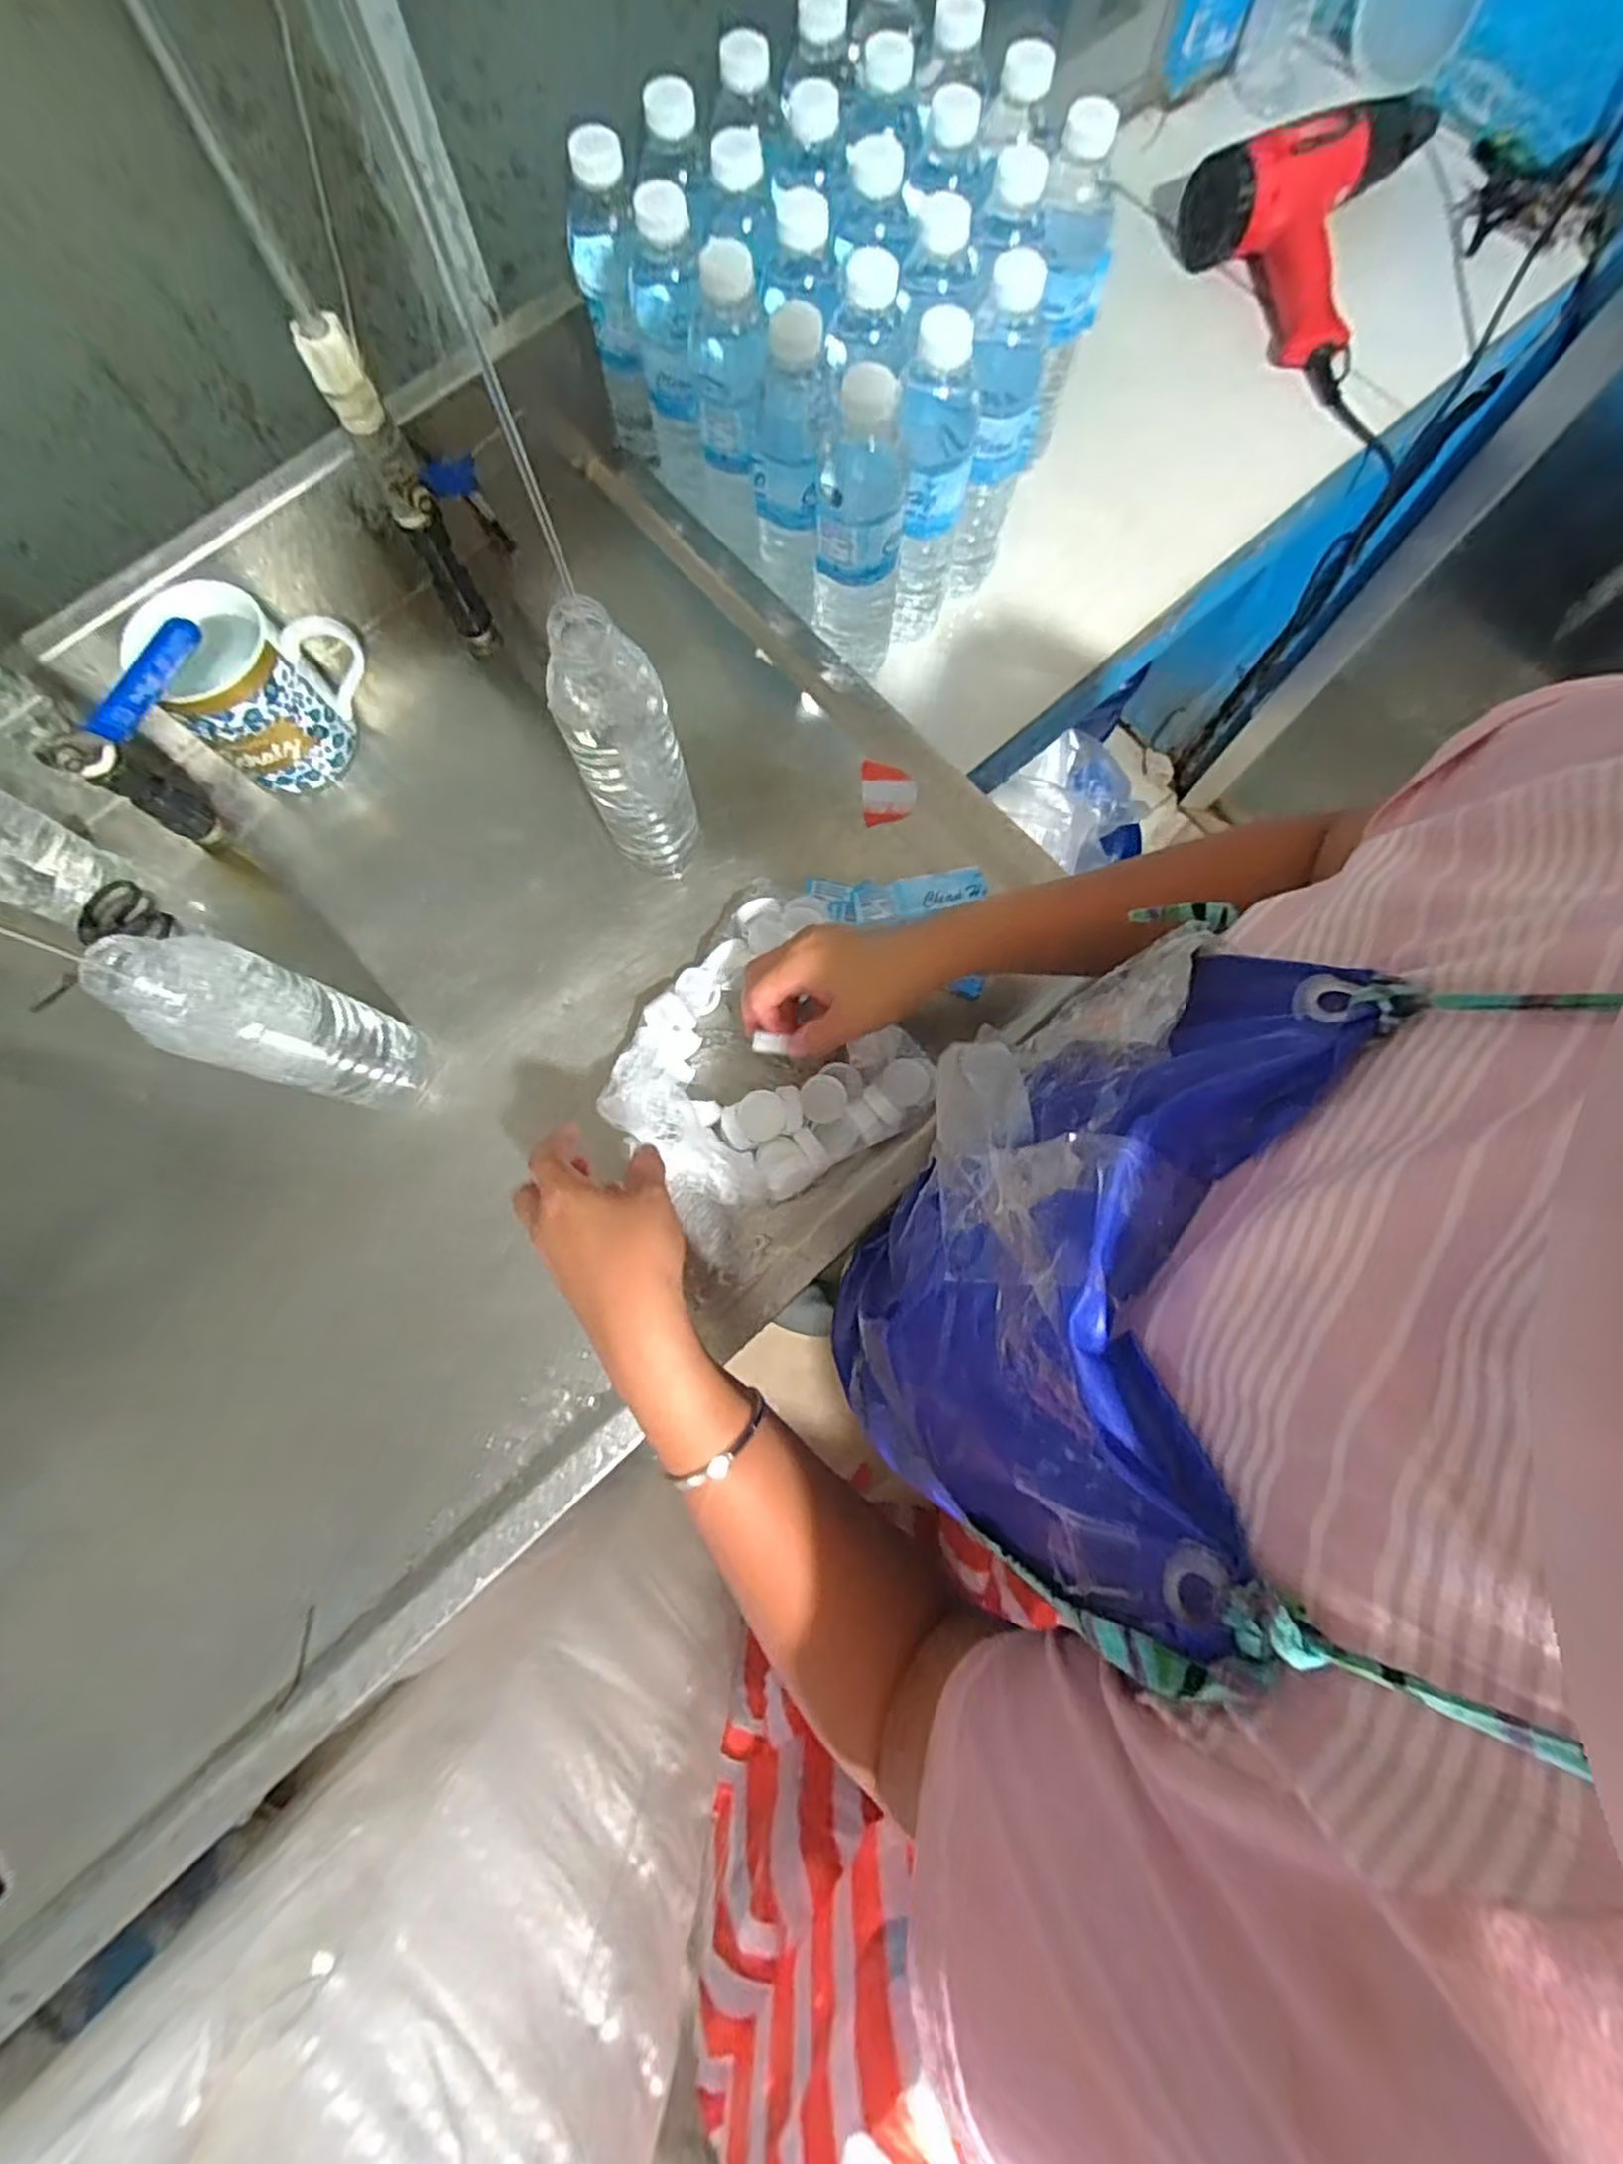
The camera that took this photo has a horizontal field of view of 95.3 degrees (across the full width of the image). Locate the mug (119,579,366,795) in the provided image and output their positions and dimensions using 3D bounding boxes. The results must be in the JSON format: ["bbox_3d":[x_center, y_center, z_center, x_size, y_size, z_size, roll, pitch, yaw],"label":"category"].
[{"bbox_3d":[-0.370,-0.276,0.508,0.120,0.094,0.090,-36,81,-7],"label":"mug"}]

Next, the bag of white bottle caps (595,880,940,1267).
[{"bbox_3d":[-0.040,-0.017,0.495,0.198,0.056,0.185,-34,81,-7],"label":"bag of white bottle caps"}]

